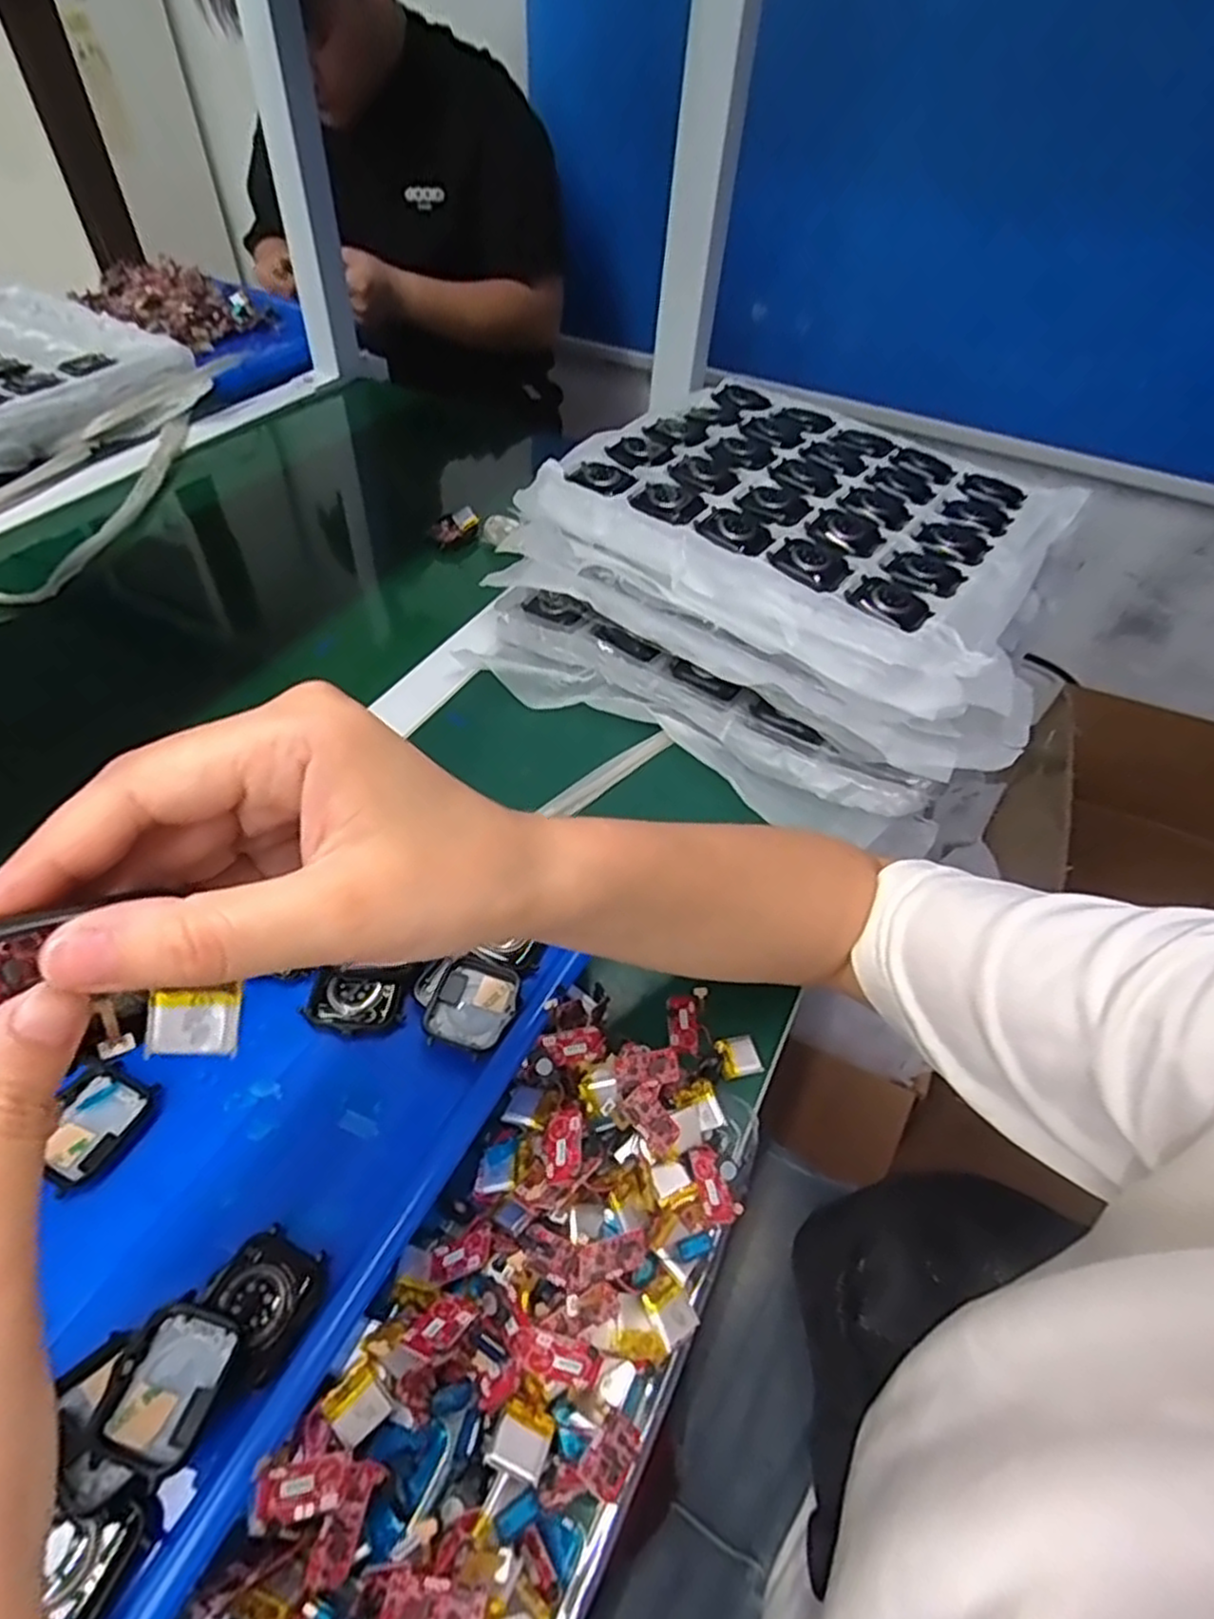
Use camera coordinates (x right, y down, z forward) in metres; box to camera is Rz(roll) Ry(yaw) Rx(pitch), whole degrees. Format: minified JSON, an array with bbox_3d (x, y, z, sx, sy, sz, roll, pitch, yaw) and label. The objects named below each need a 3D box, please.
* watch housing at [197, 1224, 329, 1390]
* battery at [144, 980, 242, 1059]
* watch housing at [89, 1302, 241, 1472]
[{"bbox_3d":[-0.125,0.177,0.267,0.036,0.008,0.034,35,38,7],"label":"watch housing"},{"bbox_3d":[-0.093,0.048,0.166,0.018,0.004,0.015,6,92,-16],"label":"battery"},{"bbox_3d":[-0.146,0.193,0.248,0.034,0.014,0.040,13,49,7],"label":"watch housing"}]

